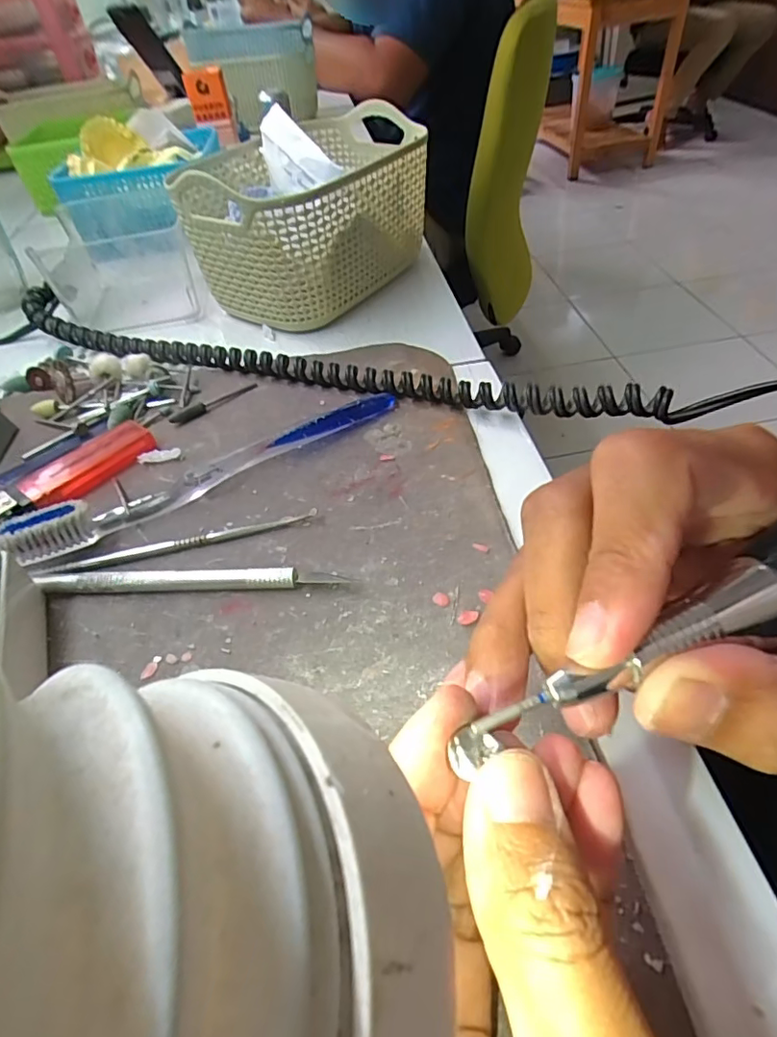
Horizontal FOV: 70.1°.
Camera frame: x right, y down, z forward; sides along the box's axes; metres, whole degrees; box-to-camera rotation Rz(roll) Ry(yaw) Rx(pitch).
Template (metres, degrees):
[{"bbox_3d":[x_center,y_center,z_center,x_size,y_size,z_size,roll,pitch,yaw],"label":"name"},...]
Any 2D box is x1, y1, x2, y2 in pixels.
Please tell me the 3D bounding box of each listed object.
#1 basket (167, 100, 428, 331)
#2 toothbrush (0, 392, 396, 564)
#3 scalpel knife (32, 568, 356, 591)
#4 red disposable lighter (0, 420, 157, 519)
[{"bbox_3d":[-0.051,-0.210,0.387,0.119,0.089,0.175,24,53,28],"label":"basket"},{"bbox_3d":[-0.076,-0.026,0.256,0.183,0.021,0.015,-25,49,-19],"label":"toothbrush"},{"bbox_3d":[-0.078,0.024,0.218,0.123,0.007,0.007,-3,46,5],"label":"scalpel knife"},{"bbox_3d":[-0.152,-0.023,0.267,0.022,0.013,0.077,32,58,32],"label":"red disposable lighter"}]

